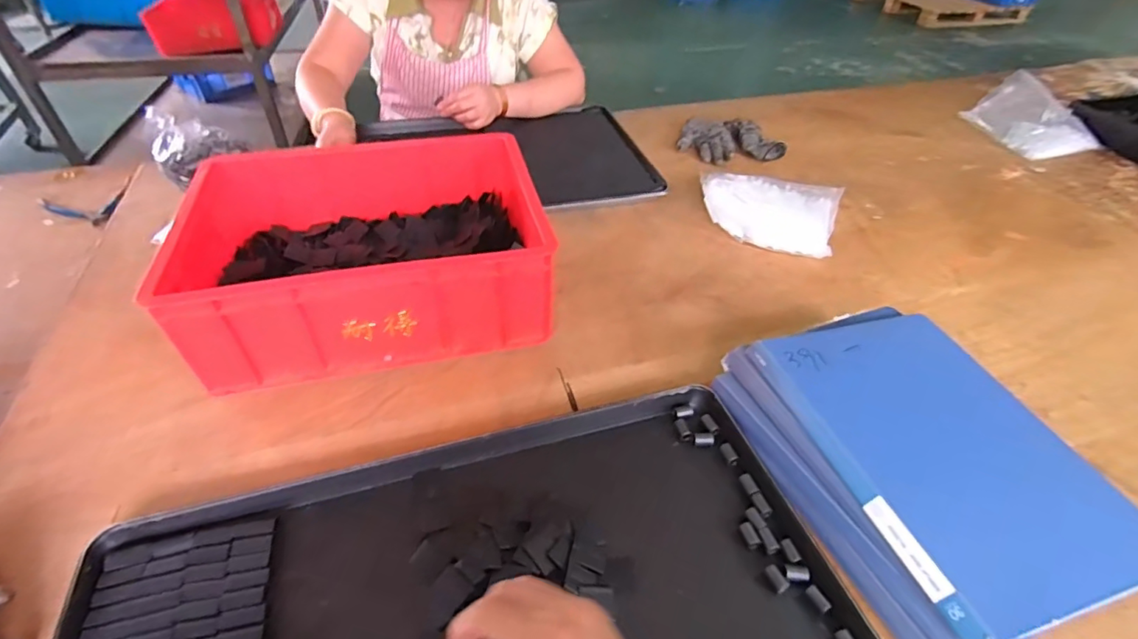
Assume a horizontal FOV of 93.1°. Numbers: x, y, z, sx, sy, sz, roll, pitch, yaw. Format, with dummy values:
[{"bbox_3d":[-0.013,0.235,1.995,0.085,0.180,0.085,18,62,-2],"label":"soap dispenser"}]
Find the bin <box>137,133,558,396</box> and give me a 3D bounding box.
[{"bbox_3d":[-0.241,-0.087,0.691,0.395,0.159,0.295,-9,44,-12],"label":"bin"}]

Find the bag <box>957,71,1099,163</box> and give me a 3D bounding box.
[{"bbox_3d":[1.001,-0.442,1.169,0.179,0.076,0.225,-19,47,-19],"label":"bag"}]

